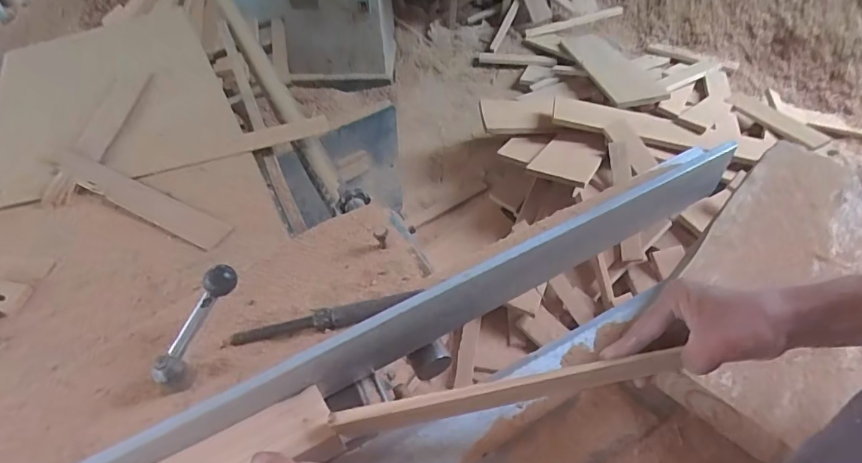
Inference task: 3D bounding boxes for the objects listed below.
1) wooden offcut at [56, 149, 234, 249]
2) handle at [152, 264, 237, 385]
[{"bbox_3d":[-0.465,-0.057,0.760,0.368,0.013,0.054,23,56,20],"label":"wooden offcut"},{"bbox_3d":[-0.238,0.092,0.486,0.031,0.028,0.127,22,77,19],"label":"handle"}]

